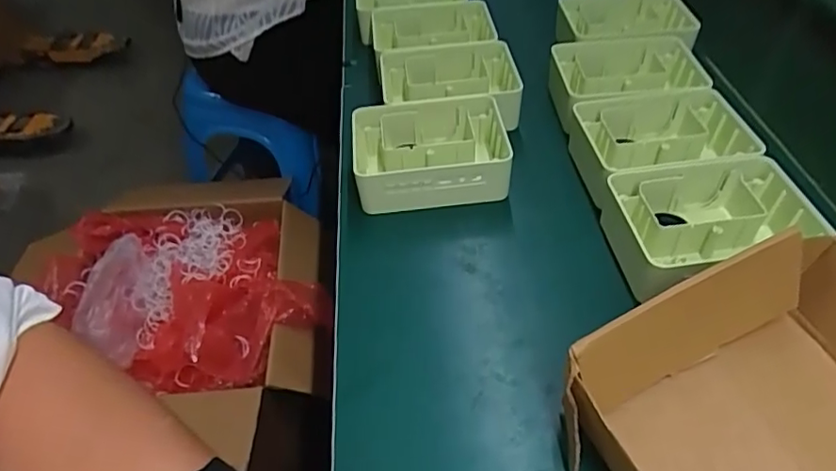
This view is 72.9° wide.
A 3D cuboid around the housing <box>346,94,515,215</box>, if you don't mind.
[{"bbox_3d":[0.010,-0.079,0.542,0.149,0.053,0.115,-7,46,1],"label":"housing"}]

